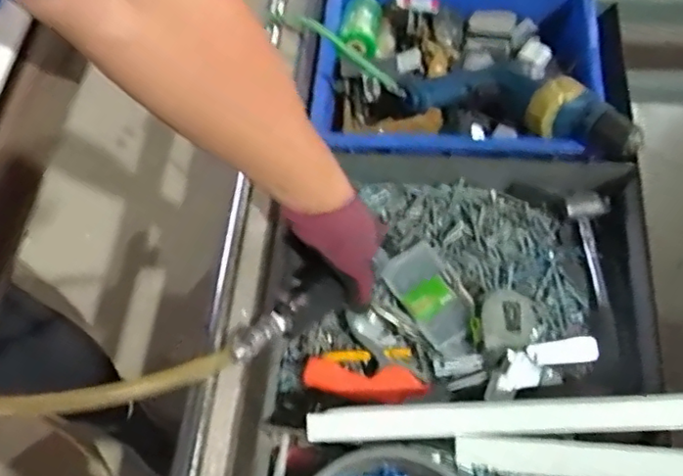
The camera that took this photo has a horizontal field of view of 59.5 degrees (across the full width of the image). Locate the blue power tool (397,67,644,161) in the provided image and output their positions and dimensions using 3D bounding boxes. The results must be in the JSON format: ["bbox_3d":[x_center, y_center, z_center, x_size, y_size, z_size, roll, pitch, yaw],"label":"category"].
[{"bbox_3d":[0.204,-0.160,0.685,0.257,0.068,0.092,13,58,7],"label":"blue power tool"}]

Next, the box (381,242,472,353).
[{"bbox_3d":[0.102,0.071,0.715,0.071,0.037,0.125,-24,61,-15],"label":"box"}]

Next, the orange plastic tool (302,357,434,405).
[{"bbox_3d":[0.025,0.158,0.657,0.133,0.020,0.049,5,57,3],"label":"orange plastic tool"}]

